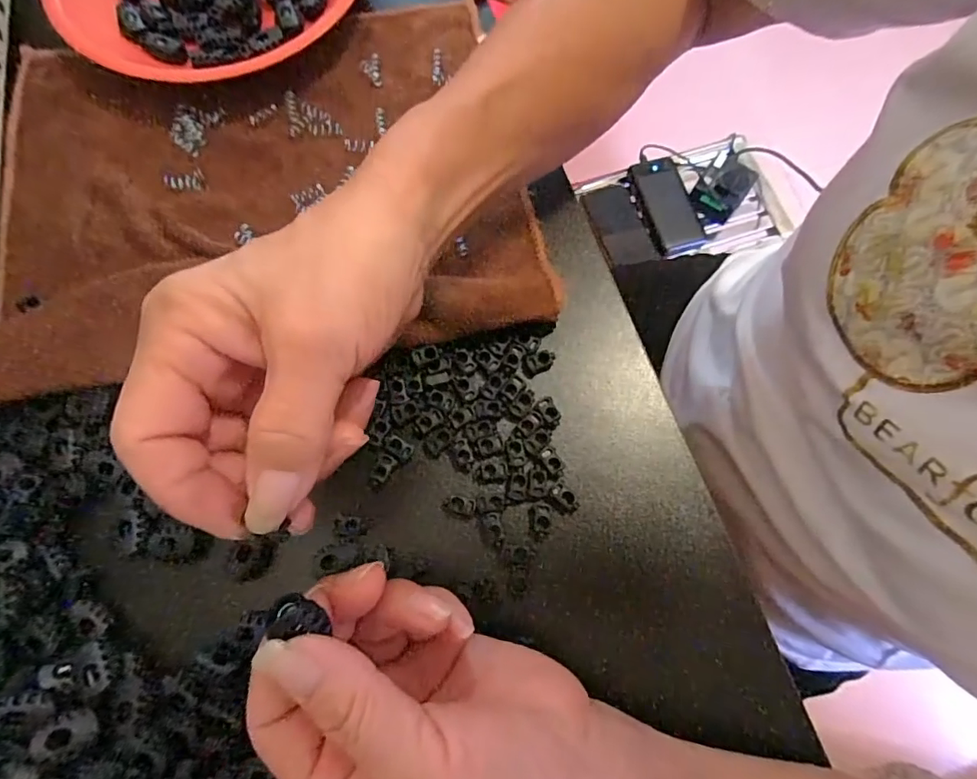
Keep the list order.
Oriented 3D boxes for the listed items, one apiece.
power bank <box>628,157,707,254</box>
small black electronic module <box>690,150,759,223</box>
[{"bbox_3d":[0.273,-0.283,0.788,0.071,0.015,0.152,-17,75,-6],"label":"power bank"},{"bbox_3d":[0.355,-0.309,0.786,0.069,0.041,0.090,36,76,9],"label":"small black electronic module"}]

